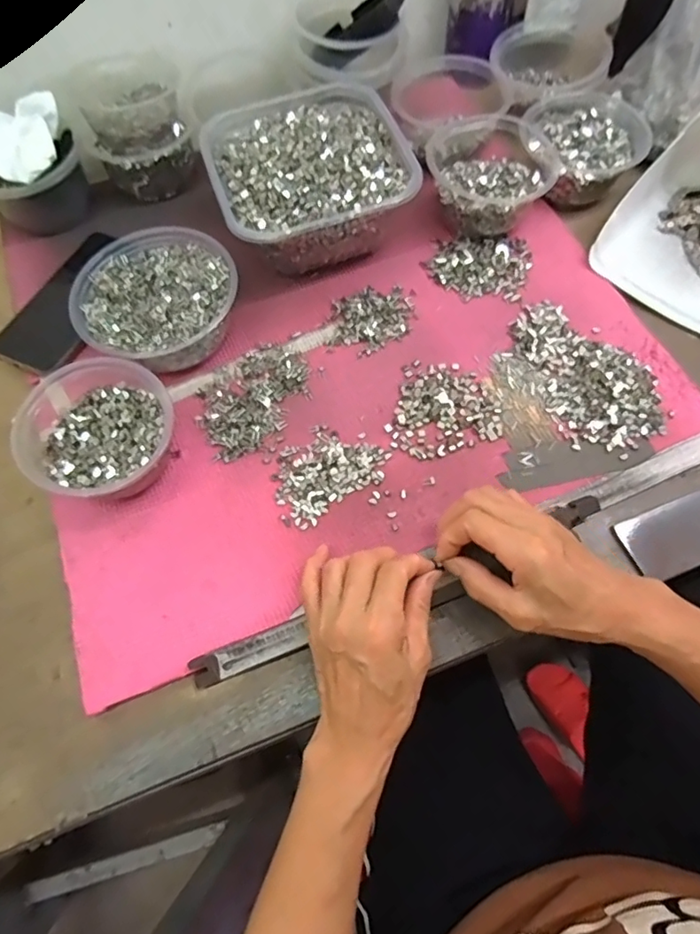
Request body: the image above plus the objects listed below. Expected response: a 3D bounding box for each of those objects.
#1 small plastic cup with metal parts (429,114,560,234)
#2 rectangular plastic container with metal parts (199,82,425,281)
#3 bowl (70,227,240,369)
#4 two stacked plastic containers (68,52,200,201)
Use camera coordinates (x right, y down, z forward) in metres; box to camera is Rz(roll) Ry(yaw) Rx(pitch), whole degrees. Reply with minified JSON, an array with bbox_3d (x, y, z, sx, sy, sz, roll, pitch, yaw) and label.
[{"bbox_3d":[0.132,-0.277,0.517,0.114,0.061,0.117,-1,67,2],"label":"small plastic cup with metal parts"},{"bbox_3d":[-0.041,-0.274,0.513,0.169,0.084,0.186,-19,67,-6],"label":"rectangular plastic container with metal parts"},{"bbox_3d":[-0.166,-0.139,0.474,0.127,0.058,0.128,-1,67,2],"label":"bowl"},{"bbox_3d":[-0.216,-0.347,0.549,0.102,0.085,0.113,-21,67,-6],"label":"two stacked plastic containers"}]

